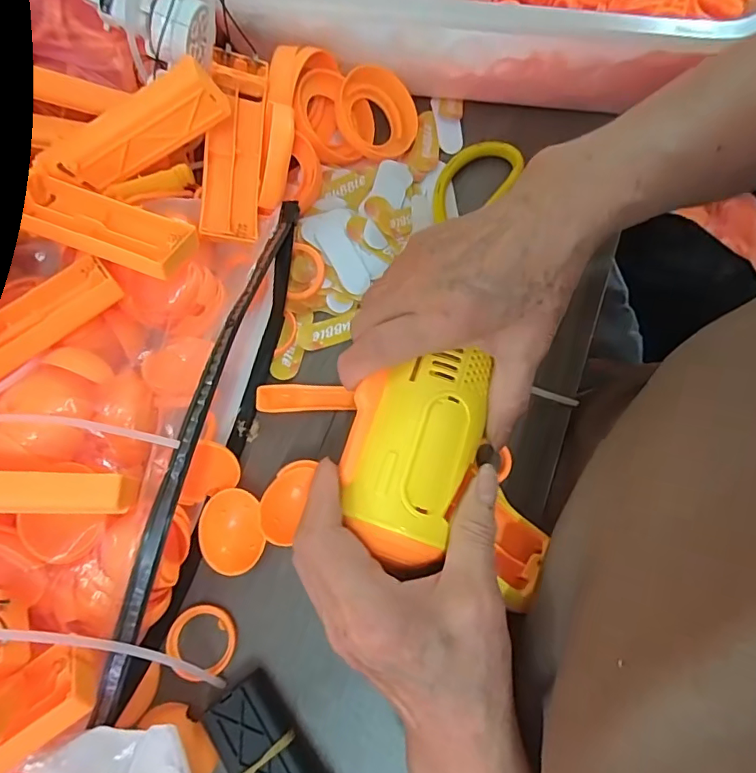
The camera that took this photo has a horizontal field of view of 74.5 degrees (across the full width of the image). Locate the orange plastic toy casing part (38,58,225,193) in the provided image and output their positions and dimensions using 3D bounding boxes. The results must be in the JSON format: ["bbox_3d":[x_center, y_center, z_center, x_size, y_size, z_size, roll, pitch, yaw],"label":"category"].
[{"bbox_3d":[-0.134,-0.143,0.277,0.101,0.031,0.017,-22,74,10],"label":"orange plastic toy casing part"}]

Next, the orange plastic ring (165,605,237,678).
[{"bbox_3d":[-0.092,0.133,0.259,0.034,0.007,0.034,0,73,-1],"label":"orange plastic ring"}]

